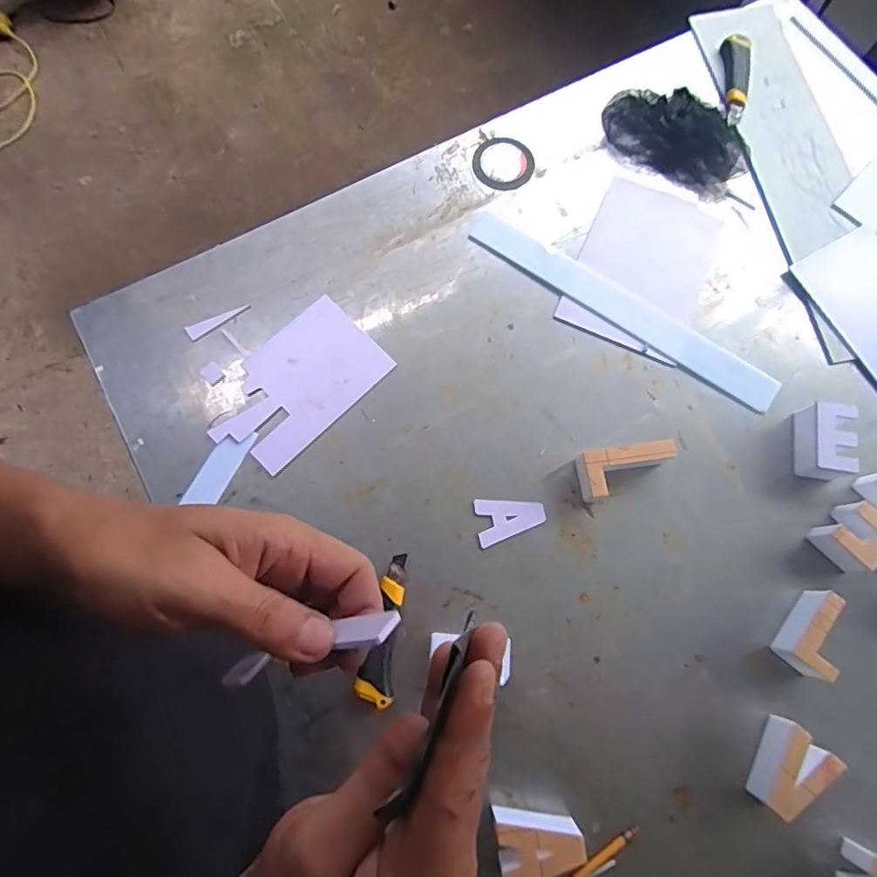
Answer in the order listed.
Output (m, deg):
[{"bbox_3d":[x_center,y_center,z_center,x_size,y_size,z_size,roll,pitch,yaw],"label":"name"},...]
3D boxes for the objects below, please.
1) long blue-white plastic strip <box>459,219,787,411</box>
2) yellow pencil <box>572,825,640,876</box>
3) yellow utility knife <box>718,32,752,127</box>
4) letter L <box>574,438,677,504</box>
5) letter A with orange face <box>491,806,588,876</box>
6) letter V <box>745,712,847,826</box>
[{"bbox_3d":[0.242,-0.173,0.701,0.442,0.007,0.058,33,77,7],"label":"long blue-white plastic strip"},{"bbox_3d":[0.171,0.426,0.536,0.086,0.008,0.010,-30,78,-9],"label":"yellow pencil"},{"bbox_3d":[0.445,-0.542,0.783,0.042,0.022,0.152,10,75,1],"label":"yellow utility knife"},{"bbox_3d":[0.225,0.037,0.623,0.110,0.048,0.058,-8,75,-1],"label":"letter L"},{"bbox_3d":[0.099,0.399,0.519,0.087,0.047,0.058,-7,75,0],"label":"letter A with orange face"},{"bbox_3d":[0.360,0.342,0.538,0.061,0.052,0.084,42,80,11],"label":"letter V"}]

